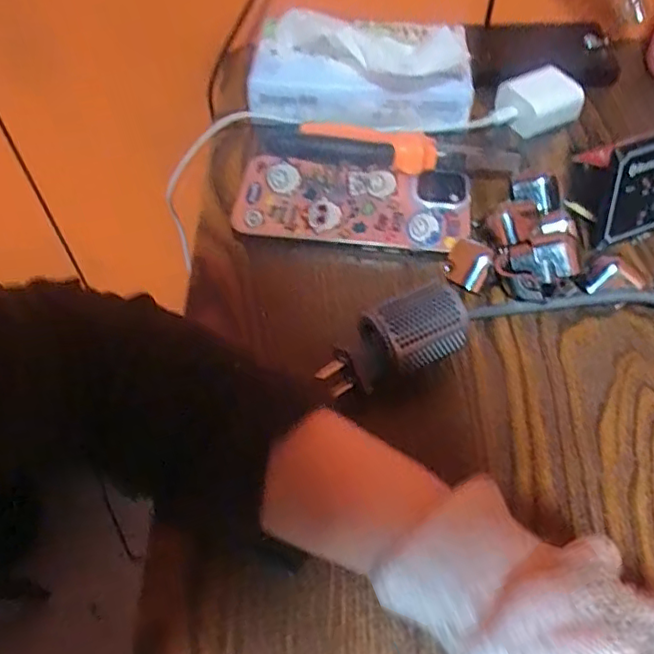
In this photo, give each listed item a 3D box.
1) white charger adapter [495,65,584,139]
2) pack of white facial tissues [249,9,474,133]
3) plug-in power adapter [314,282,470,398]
[{"bbox_3d":[0.152,-0.163,0.418,0.052,0.021,0.039,-23,58,-15],"label":"white charger adapter"},{"bbox_3d":[0.019,-0.180,0.405,0.147,0.060,0.083,-7,56,-4],"label":"pack of white facial tissues"},{"bbox_3d":[0.033,0.007,0.288,0.074,0.034,0.028,-23,64,-14],"label":"plug-in power adapter"}]

